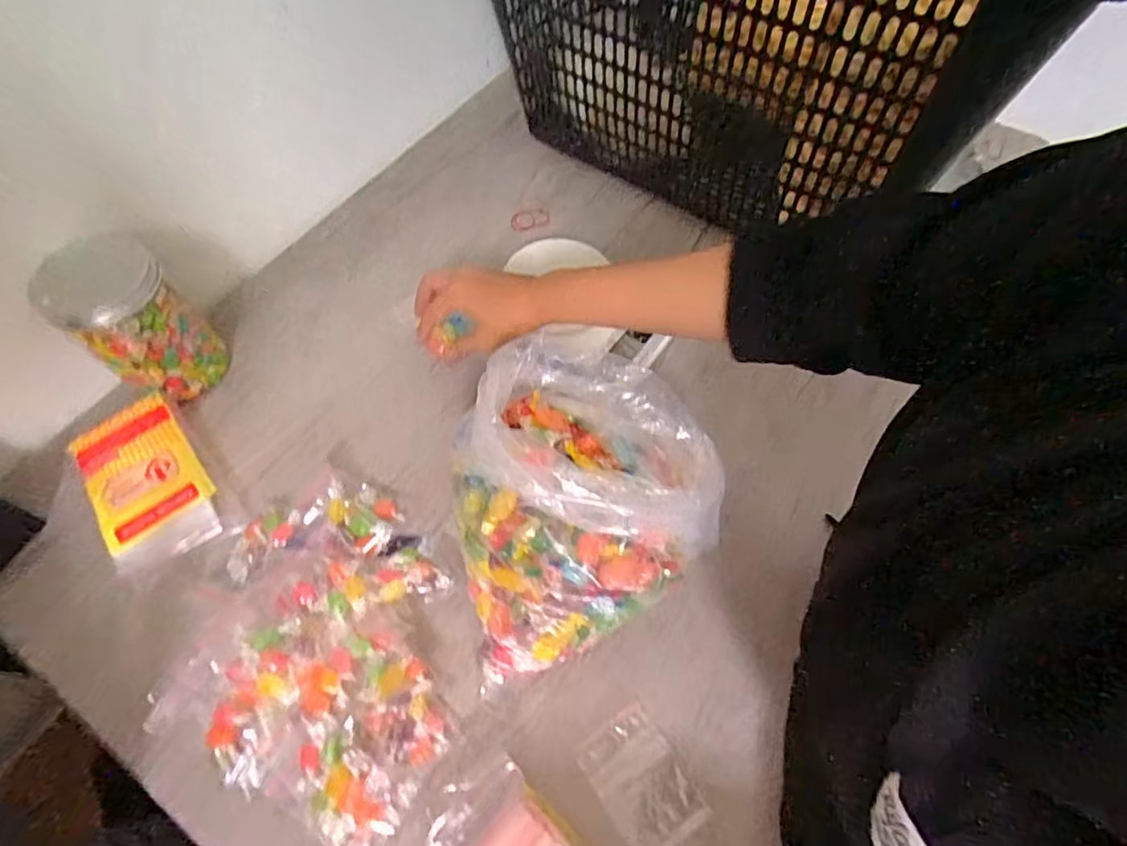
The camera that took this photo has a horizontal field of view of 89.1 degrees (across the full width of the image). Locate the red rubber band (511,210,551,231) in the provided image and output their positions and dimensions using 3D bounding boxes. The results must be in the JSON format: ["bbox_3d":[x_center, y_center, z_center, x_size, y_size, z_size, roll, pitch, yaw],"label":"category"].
[{"bbox_3d":[-0.040,-0.238,0.667,0.045,0.004,0.030,-21,66,2],"label":"red rubber band"}]

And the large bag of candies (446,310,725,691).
[{"bbox_3d":[0.013,0.058,0.406,0.176,0.159,0.228,9,61,5],"label":"large bag of candies"}]

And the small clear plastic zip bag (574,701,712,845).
[{"bbox_3d":[0.054,0.244,0.391,0.057,0.005,0.080,-35,65,-15],"label":"small clear plastic zip bag"}]

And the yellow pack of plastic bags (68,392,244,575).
[{"bbox_3d":[-0.353,0.051,0.485,0.088,0.018,0.151,-36,65,-16],"label":"yellow pack of plastic bags"}]

